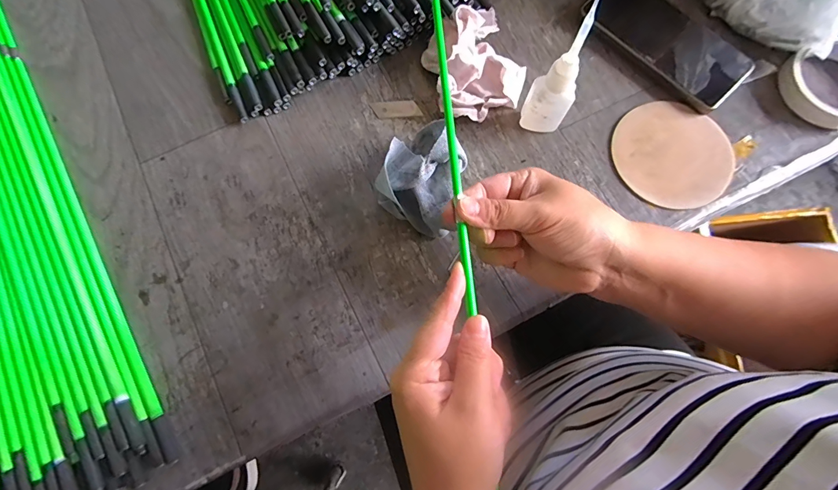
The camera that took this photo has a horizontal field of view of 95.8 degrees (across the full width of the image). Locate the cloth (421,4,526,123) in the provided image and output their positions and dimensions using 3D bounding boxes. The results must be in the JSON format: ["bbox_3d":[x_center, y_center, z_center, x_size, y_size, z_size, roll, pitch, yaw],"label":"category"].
[{"bbox_3d":[0.052,-0.170,0.355,0.090,0.043,0.095,-22,78,-5],"label":"cloth"}]

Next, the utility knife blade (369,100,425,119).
[{"bbox_3d":[-0.022,-0.133,0.368,0.049,0.004,0.018,-1,77,0],"label":"utility knife blade"}]

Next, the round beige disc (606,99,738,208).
[{"bbox_3d":[0.238,-0.086,0.356,0.104,0.005,0.104,0,77,0],"label":"round beige disc"}]

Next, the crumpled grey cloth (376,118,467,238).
[{"bbox_3d":[0.003,-0.063,0.326,0.066,0.049,0.100,15,77,3],"label":"crumpled grey cloth"}]

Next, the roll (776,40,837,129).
[{"bbox_3d":[0.395,-0.151,0.357,0.083,0.025,0.082,-23,78,-5],"label":"roll"}]

